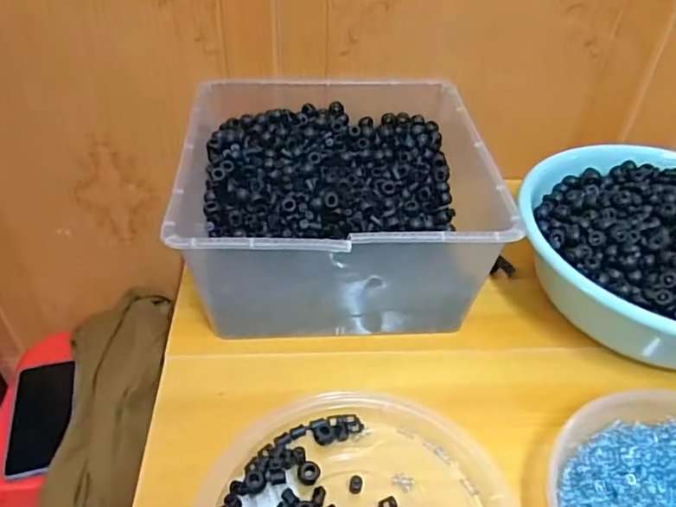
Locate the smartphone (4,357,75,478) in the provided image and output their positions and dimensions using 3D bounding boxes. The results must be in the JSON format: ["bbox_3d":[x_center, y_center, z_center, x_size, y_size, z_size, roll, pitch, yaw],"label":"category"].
[{"bbox_3d":[-0.385,0.214,0.751,0.070,0.015,0.145,1,53,-21],"label":"smartphone"}]

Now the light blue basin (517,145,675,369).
[{"bbox_3d":[0.332,0.004,0.591,0.292,0.082,0.274,1,42,-1],"label":"light blue basin"}]

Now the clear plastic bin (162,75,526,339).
[{"bbox_3d":[0.004,-0.067,0.605,0.309,0.113,0.297,-1,42,-4],"label":"clear plastic bin"}]

